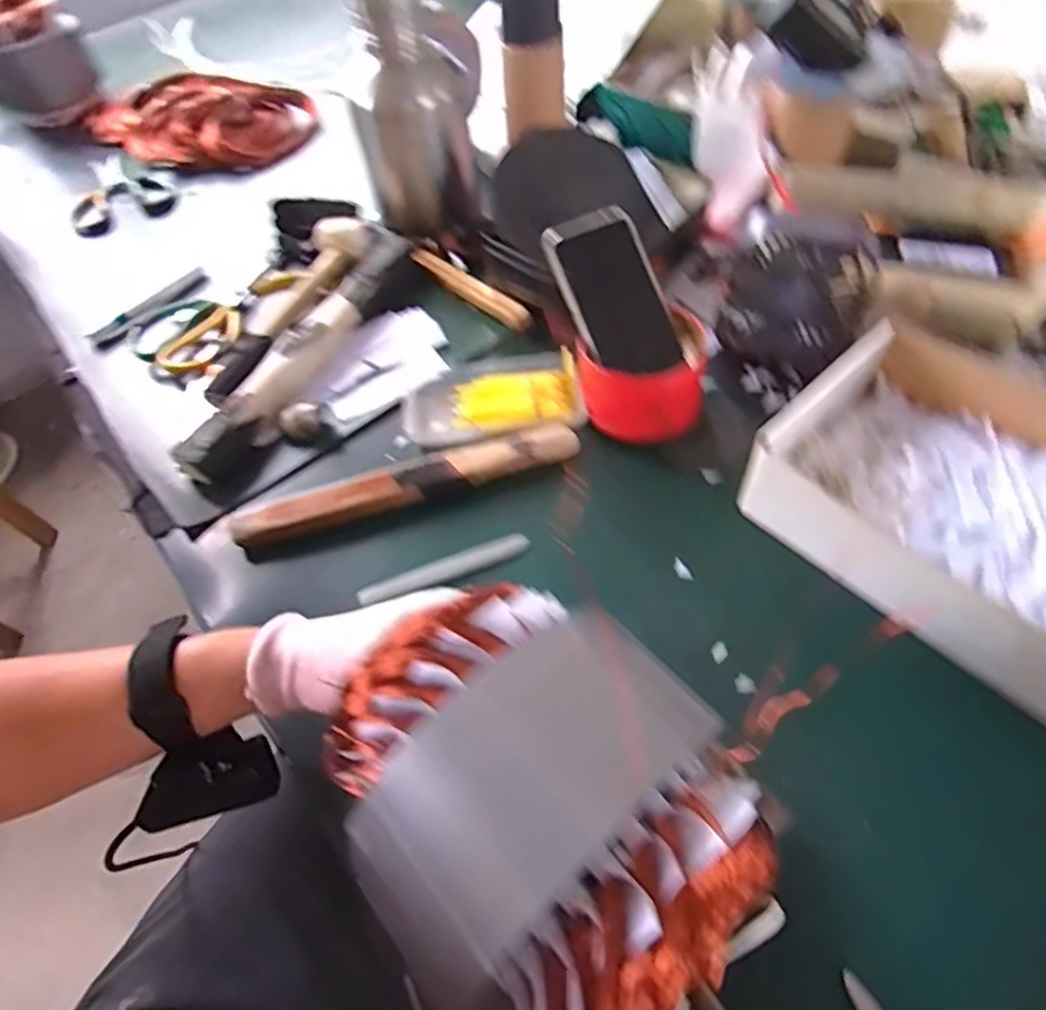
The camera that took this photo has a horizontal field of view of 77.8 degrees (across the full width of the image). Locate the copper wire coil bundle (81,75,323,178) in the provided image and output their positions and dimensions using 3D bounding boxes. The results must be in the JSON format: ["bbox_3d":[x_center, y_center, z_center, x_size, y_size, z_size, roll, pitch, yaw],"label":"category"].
[{"bbox_3d":[-0.456,-0.550,0.910,0.313,0.038,0.190,17,59,18],"label":"copper wire coil bundle"}]

